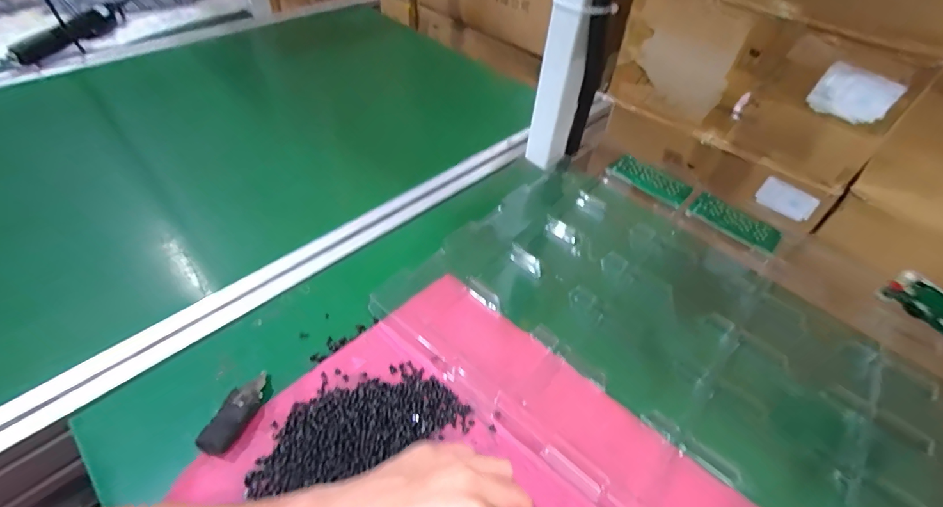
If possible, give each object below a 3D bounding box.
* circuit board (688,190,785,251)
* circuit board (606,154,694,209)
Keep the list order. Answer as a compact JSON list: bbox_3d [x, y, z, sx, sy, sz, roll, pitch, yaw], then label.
[{"bbox_3d":[0.330,-0.040,0.572,0.104,0.007,0.054,39,58,21],"label":"circuit board"},{"bbox_3d":[0.242,-0.101,0.621,0.106,0.006,0.050,31,61,14],"label":"circuit board"}]

